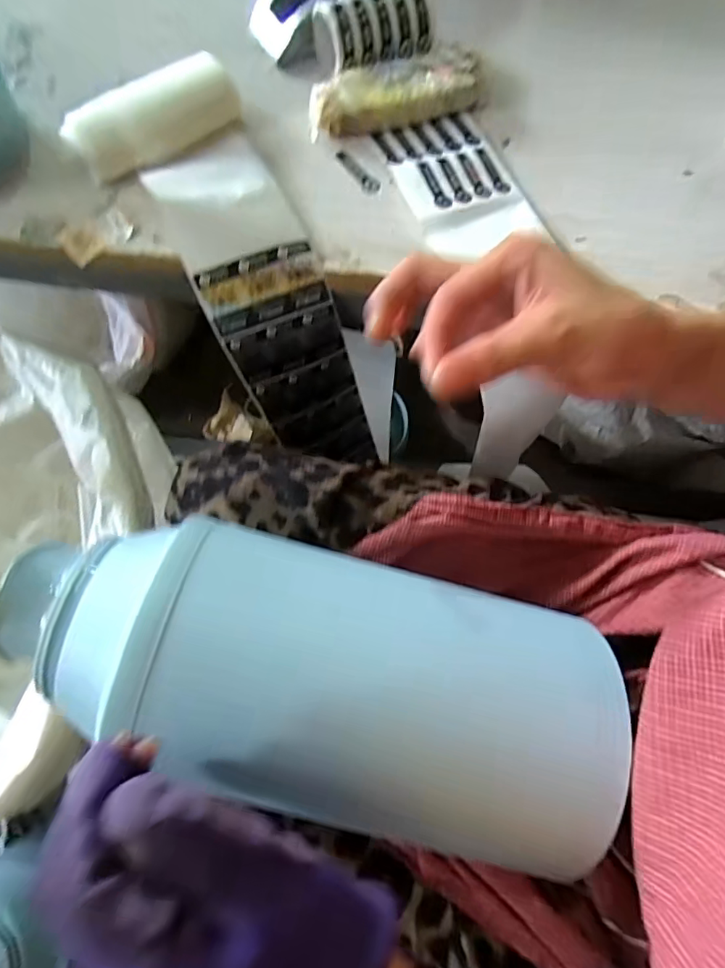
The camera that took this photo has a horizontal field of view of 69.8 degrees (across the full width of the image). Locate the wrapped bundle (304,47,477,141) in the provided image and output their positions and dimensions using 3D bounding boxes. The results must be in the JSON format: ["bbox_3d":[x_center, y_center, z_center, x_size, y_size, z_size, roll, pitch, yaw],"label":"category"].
[{"bbox_3d":[0.027,-0.348,0.464,0.153,0.028,0.051,-20,73,-8],"label":"wrapped bundle"}]

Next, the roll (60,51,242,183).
[{"bbox_3d":[-0.174,-0.307,0.435,0.142,0.041,0.046,-32,75,-12],"label":"roll"}]

